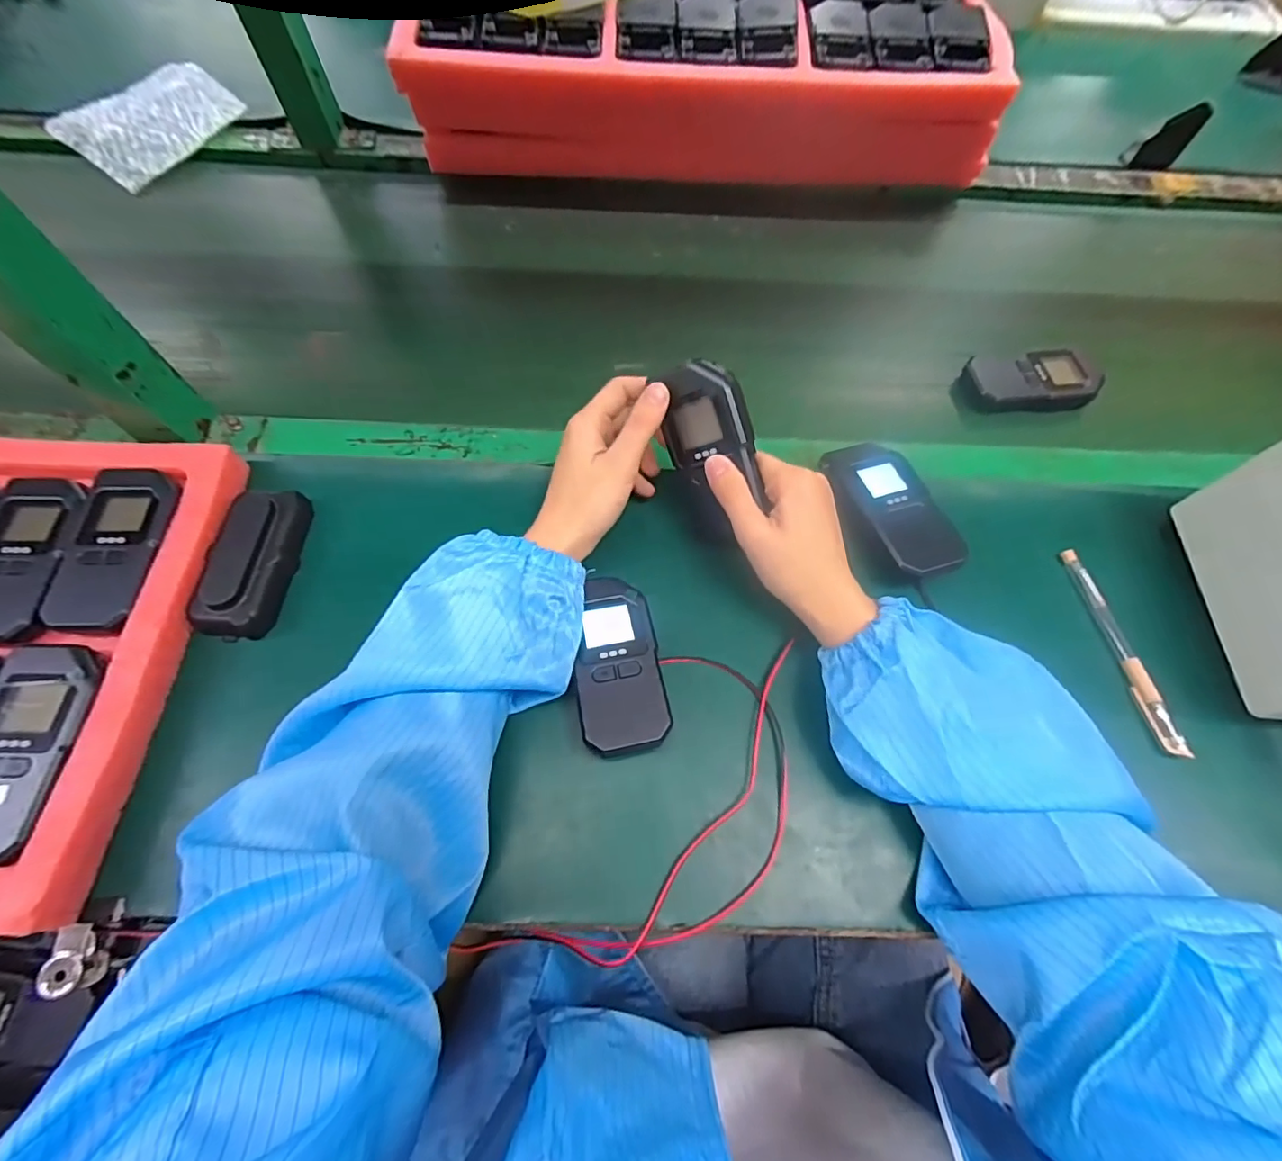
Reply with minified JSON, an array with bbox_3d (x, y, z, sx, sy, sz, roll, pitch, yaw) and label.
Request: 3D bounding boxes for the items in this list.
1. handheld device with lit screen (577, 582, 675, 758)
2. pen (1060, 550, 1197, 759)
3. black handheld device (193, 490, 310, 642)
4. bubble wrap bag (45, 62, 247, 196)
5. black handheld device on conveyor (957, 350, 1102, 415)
[{"bbox_3d":[-0.015,0.053,0.351,0.053,0.026,0.114,-8,66,-6],"label":"handheld device with lit screen"},{"bbox_3d":[0.334,0.045,0.380,0.014,0.013,0.148,-6,66,-5],"label":"pen"},{"bbox_3d":[-0.270,-0.014,0.380,0.047,0.021,0.107,3,66,-1],"label":"black handheld device"},{"bbox_3d":[-0.529,-0.496,0.594,0.124,0.043,0.163,35,69,13],"label":"bubble wrap bag"},{"bbox_3d":[0.343,-0.175,0.483,0.106,0.023,0.058,-2,66,-3],"label":"black handheld device on conveyor"}]

